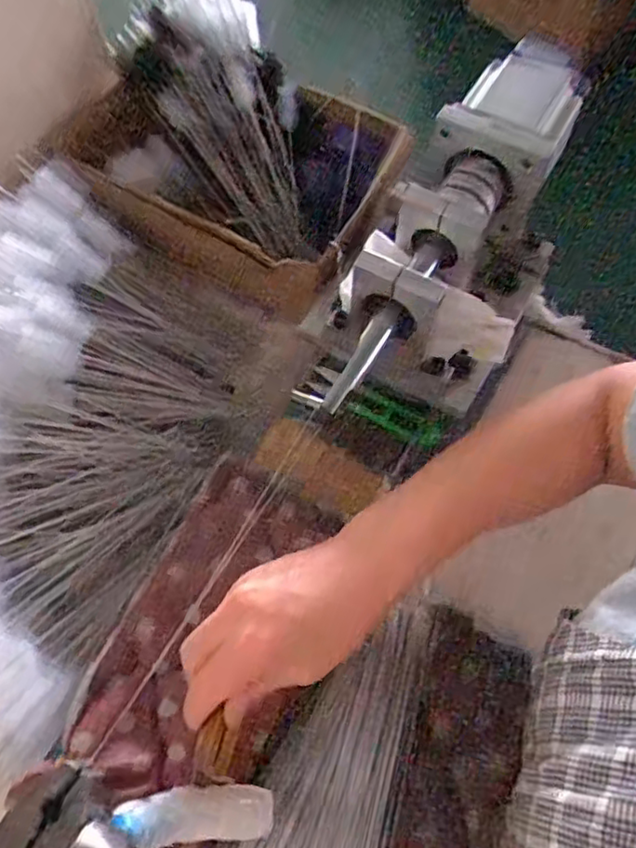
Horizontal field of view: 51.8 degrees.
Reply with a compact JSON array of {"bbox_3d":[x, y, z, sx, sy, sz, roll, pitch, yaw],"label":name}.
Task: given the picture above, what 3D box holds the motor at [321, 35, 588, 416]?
[{"bbox_3d":[0.106,-0.125,0.491,0.119,0.135,0.326,25,65,12],"label":"motor"}]

